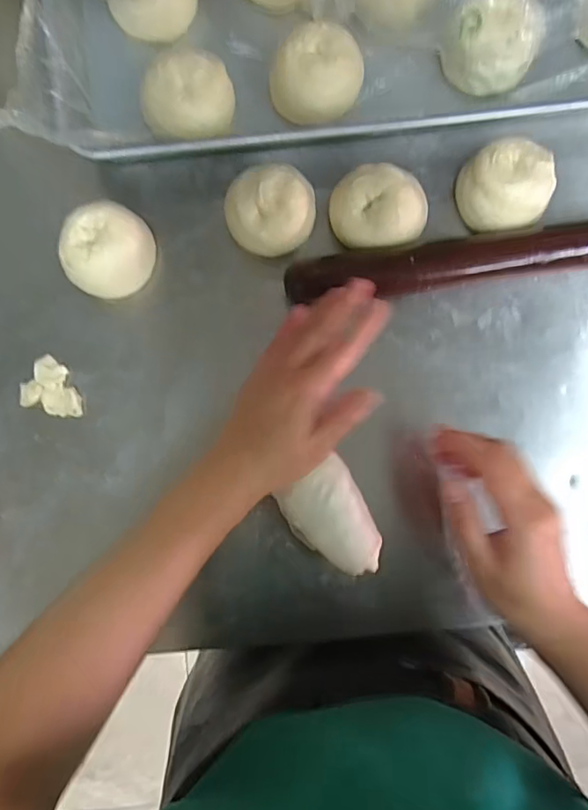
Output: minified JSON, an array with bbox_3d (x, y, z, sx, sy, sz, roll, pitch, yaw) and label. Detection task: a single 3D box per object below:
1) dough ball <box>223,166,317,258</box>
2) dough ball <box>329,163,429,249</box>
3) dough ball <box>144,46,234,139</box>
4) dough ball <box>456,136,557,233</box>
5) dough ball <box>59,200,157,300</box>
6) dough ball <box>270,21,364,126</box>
[{"bbox_3d":[-0.018,-0.153,0.431,0.069,0.044,0.064,0,88,-1],"label":"dough ball"},{"bbox_3d":[0.071,-0.159,0.441,0.081,0.049,0.063,-1,88,-1],"label":"dough ball"},{"bbox_3d":[-0.085,-0.245,0.440,0.069,0.049,0.066,0,88,-1],"label":"dough ball"},{"bbox_3d":[0.172,-0.176,0.444,0.066,0.052,0.063,0,88,-1],"label":"dough ball"},{"bbox_3d":[-0.152,-0.123,0.439,0.063,0.045,0.070,15,88,0],"label":"dough ball"},{"bbox_3d":[0.021,-0.271,0.445,0.081,0.048,0.069,-38,89,-2],"label":"dough ball"}]

